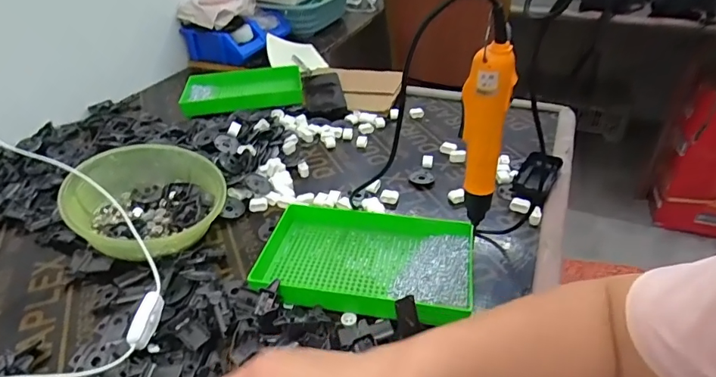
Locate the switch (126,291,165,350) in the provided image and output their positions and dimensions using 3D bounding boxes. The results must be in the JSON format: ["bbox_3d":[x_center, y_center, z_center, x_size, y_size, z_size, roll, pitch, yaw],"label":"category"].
[{"bbox_3d":[-0.212,0.132,0.473,0.020,0.015,0.057,2,49,6],"label":"switch"}]

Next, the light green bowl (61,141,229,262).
[{"bbox_3d":[-0.281,0.017,0.628,0.185,0.089,0.185,-1,34,1],"label":"light green bowl"}]

